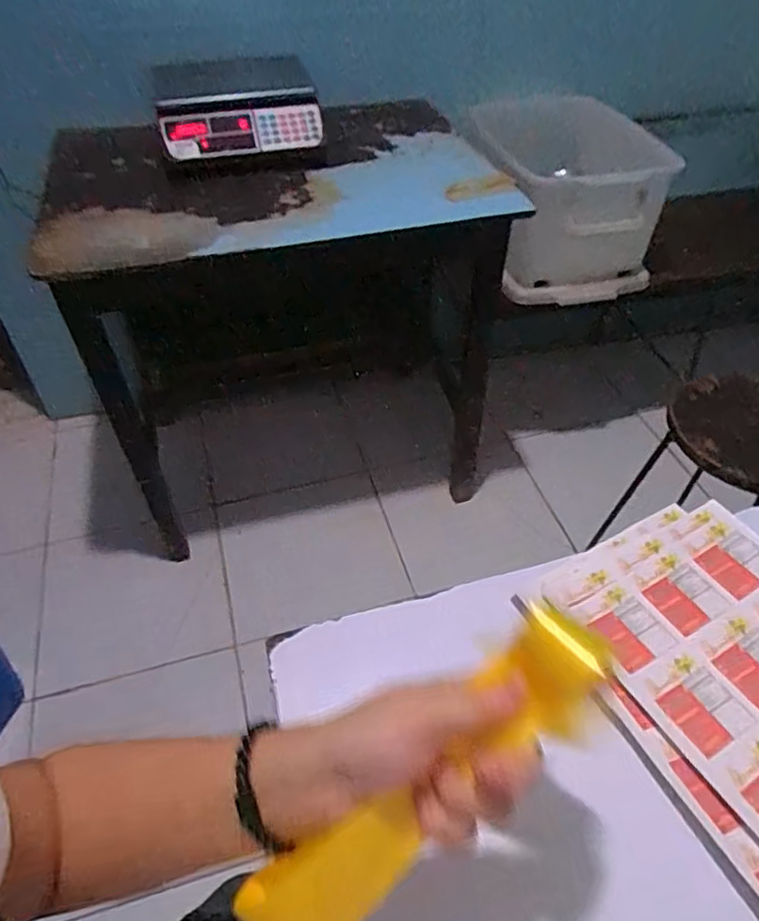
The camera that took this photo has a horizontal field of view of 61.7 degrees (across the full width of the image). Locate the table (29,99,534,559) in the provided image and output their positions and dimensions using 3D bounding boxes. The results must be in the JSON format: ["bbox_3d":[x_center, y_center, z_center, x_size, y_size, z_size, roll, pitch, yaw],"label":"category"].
[{"bbox_3d":[-0.193,-0.274,1.413,0.849,0.756,0.533,-12,47,-11],"label":"table"}]

